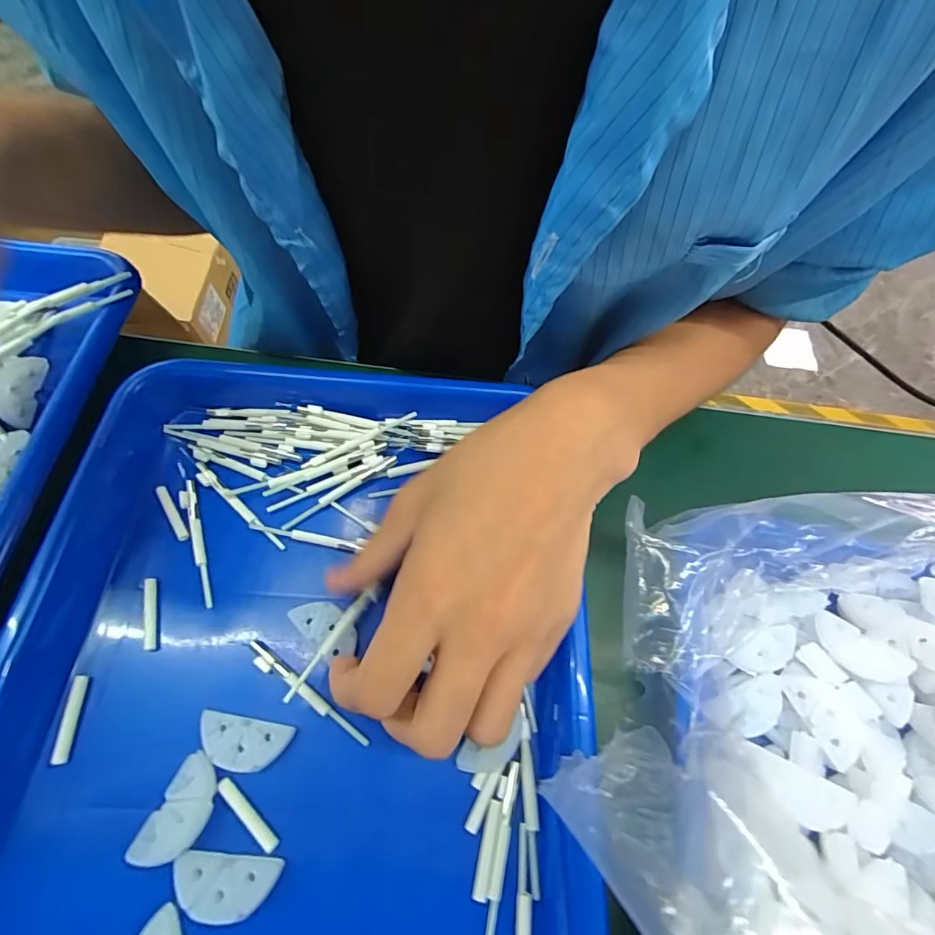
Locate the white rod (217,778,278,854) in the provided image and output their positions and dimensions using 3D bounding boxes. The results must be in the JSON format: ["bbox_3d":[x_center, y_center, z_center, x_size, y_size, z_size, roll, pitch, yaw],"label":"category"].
[{"bbox_3d":[-0.090,0.142,0.192,0.034,0.004,0.005,41,68,15],"label":"white rod"}]

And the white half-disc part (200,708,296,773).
[{"bbox_3d":[-0.097,0.118,0.201,0.038,0.004,0.020,9,63,1],"label":"white half-disc part"}]

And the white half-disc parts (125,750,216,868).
[{"bbox_3d":[-0.114,0.138,0.187,0.020,0.004,0.037,24,57,6],"label":"white half-disc parts"}]

